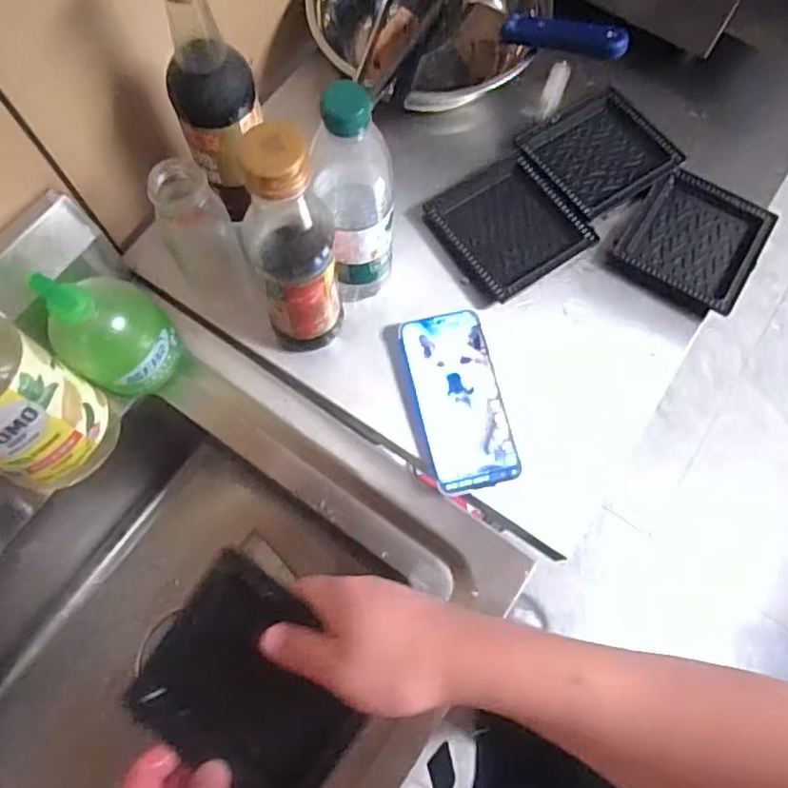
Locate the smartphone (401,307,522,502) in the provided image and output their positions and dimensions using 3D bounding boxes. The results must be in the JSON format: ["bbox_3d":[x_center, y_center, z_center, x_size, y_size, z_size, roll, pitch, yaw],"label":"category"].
[{"bbox_3d":[0.059,0.003,0.578,0.075,0.007,0.166,-11,73,-5],"label":"smartphone"}]

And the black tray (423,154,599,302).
[{"bbox_3d":[0.112,-0.170,0.644,0.122,0.017,0.133,-34,76,-12],"label":"black tray"}]

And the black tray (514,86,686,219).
[{"bbox_3d":[0.218,-0.259,0.677,0.135,0.013,0.122,-32,76,-11],"label":"black tray"}]

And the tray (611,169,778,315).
[{"bbox_3d":[0.306,-0.161,0.645,0.122,0.017,0.142,34,74,9],"label":"tray"}]

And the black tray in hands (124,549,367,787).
[{"bbox_3d":[-0.089,0.185,0.397,0.133,0.018,0.127,34,95,15],"label":"black tray in hands"}]

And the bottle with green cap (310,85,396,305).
[{"bbox_3d":[-0.030,-0.149,0.521,0.060,0.236,0.064,-7,72,-4],"label":"bottle with green cap"}]

